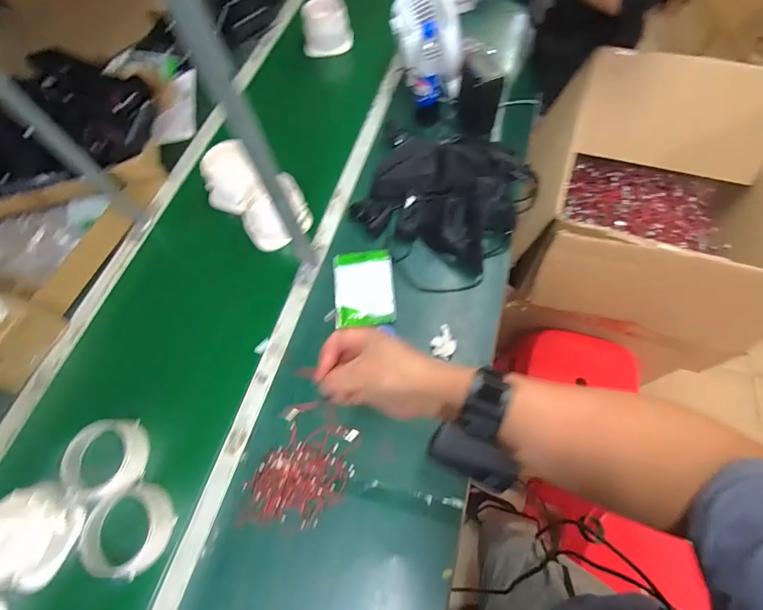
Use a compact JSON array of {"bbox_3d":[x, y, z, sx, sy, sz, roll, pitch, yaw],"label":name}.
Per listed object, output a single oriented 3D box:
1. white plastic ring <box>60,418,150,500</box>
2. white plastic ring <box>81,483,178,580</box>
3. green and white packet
[{"bbox_3d":[-0.484,0.269,0.673,0.120,0.061,0.130,-8,64,1],"label":"white plastic ring"},{"bbox_3d":[-0.412,0.360,0.616,0.125,0.043,0.124,-2,65,4],"label":"white plastic ring"},{"bbox_3d":[-0.037,-0.038,0.815,0.126,0.013,0.184,-5,65,3],"label":"green and white packet"}]

